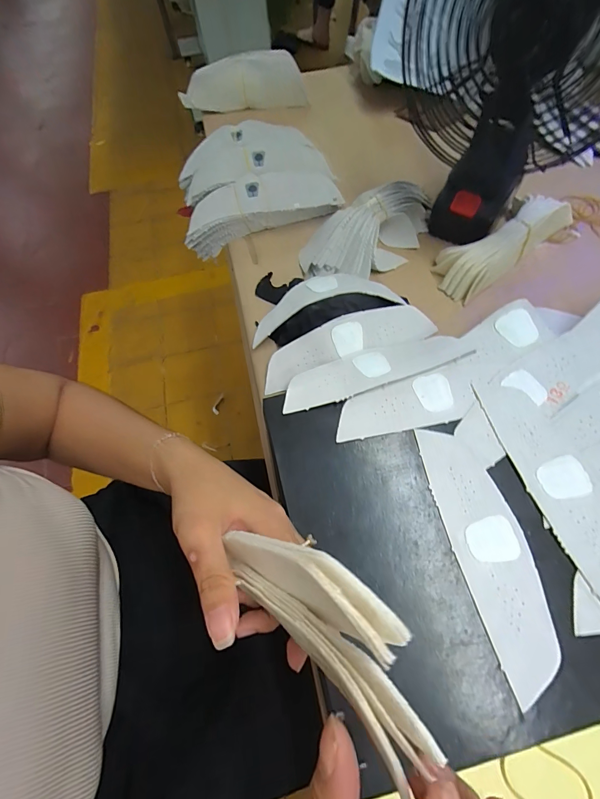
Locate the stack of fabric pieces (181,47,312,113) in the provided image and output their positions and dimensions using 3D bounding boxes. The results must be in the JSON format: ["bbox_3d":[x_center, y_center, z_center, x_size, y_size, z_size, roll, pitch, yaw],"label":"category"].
[{"bbox_3d":[-0.093,-0.538,0.611,0.207,0.056,0.089,6,65,7],"label":"stack of fabric pieces"}]

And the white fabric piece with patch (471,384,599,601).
[{"bbox_3d":[0.221,0.068,0.302,0.058,0.009,0.192,-16,64,-4],"label":"white fabric piece with patch"}]

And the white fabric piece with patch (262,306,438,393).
[{"bbox_3d":[0.052,-0.064,0.391,0.192,0.019,0.051,-18,104,-2],"label":"white fabric piece with patch"}]

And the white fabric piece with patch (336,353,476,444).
[{"bbox_3d":[0.106,0.004,0.343,0.148,0.008,0.053,-19,65,-5],"label":"white fabric piece with patch"}]

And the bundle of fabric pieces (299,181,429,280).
[{"bbox_3d":[0.089,-0.210,0.449,0.186,0.052,0.100,-19,65,-5],"label":"bundle of fabric pieces"}]

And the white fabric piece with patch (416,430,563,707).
[{"bbox_3d":[0.150,0.114,0.288,0.055,0.005,0.192,-12,64,-1],"label":"white fabric piece with patch"}]

